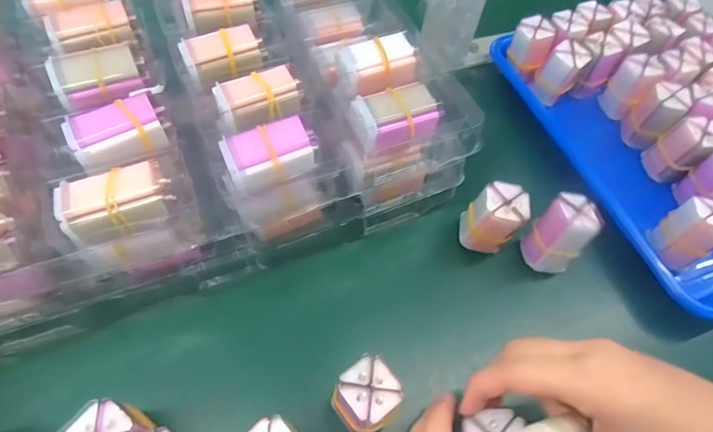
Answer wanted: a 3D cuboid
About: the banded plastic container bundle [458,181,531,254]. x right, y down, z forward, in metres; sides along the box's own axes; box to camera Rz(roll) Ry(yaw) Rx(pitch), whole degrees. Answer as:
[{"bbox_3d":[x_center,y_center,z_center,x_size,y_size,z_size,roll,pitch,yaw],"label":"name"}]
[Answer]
[{"bbox_3d":[0.107,0.002,0.356,0.041,0.052,0.036,30,61,14],"label":"banded plastic container bundle"}]

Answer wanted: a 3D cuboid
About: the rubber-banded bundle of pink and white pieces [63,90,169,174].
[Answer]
[{"bbox_3d":[-0.157,-0.056,0.299,0.057,0.025,0.032,-25,64,-19],"label":"rubber-banded bundle of pink and white pieces"}]

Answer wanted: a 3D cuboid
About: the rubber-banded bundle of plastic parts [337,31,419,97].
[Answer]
[{"bbox_3d":[0.017,-0.116,0.347,0.057,0.023,0.037,-16,61,-14],"label":"rubber-banded bundle of plastic parts"}]

